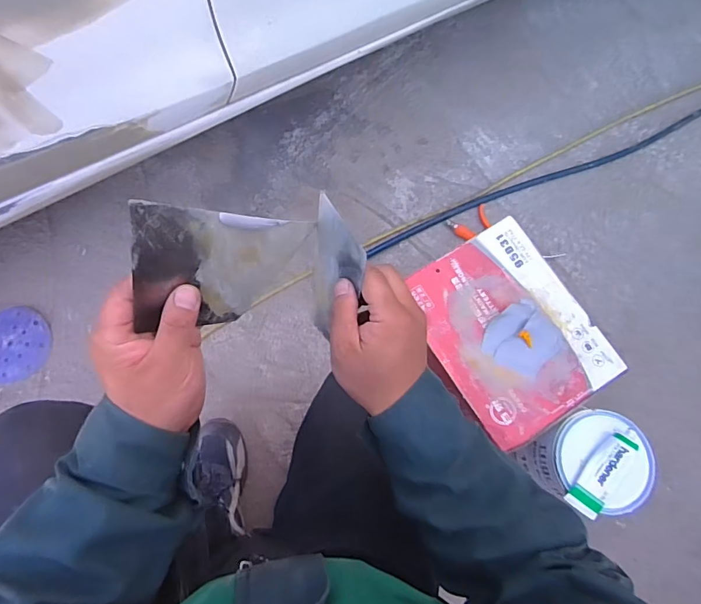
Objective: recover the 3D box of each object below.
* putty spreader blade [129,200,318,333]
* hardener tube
[{"bbox_3d":[-0.103,-0.022,0.353,0.006,0.165,0.104,43,114,22],"label":"putty spreader blade"},{"bbox_3d":[0.382,0.252,0.689,0.045,0.031,0.139,36,78,9],"label":"hardener tube"}]

